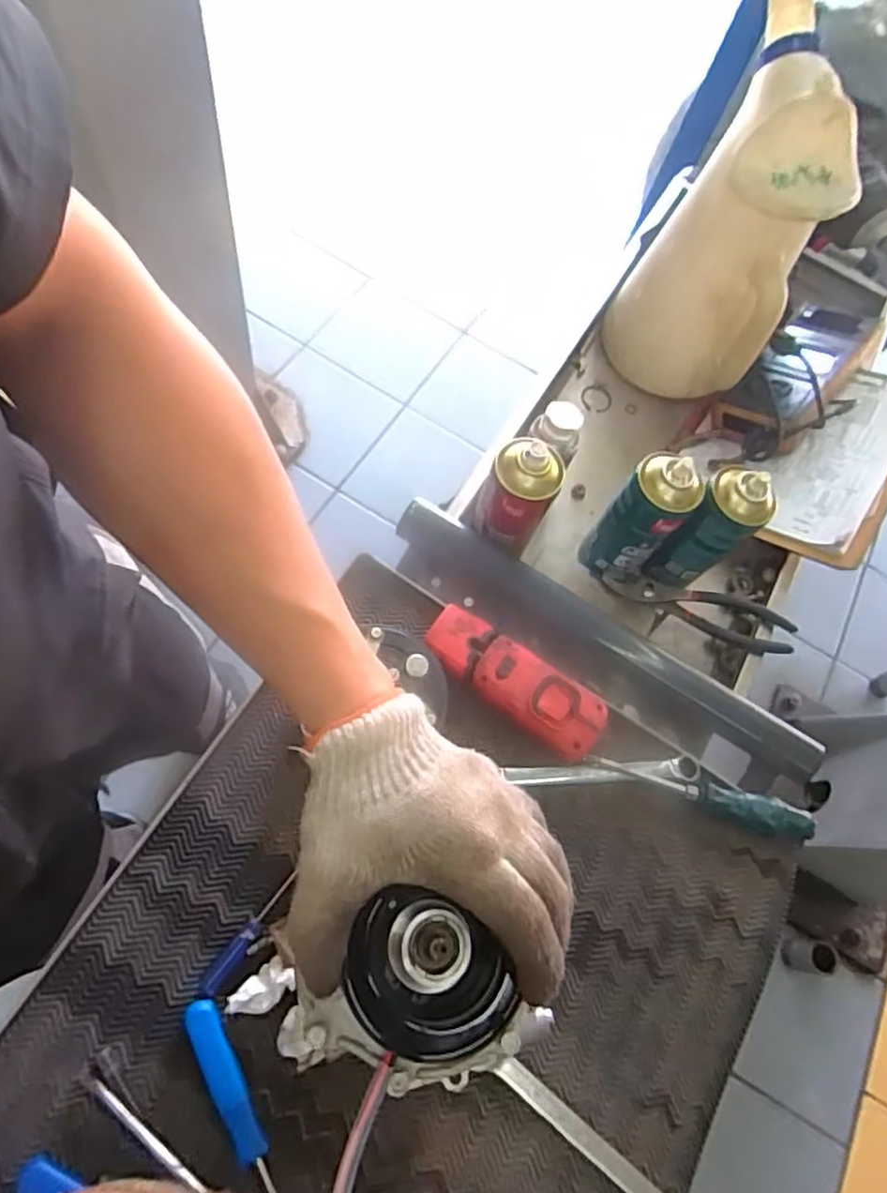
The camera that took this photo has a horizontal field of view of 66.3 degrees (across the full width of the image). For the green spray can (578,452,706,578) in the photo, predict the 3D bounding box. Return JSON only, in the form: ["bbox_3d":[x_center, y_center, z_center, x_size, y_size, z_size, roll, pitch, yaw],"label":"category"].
[{"bbox_3d":[0.191,-0.076,0.659,0.067,0.155,0.060,37,67,7],"label":"green spray can"}]

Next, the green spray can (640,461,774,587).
[{"bbox_3d":[0.256,-0.059,0.656,0.060,0.150,0.060,4,67,-8],"label":"green spray can"}]

